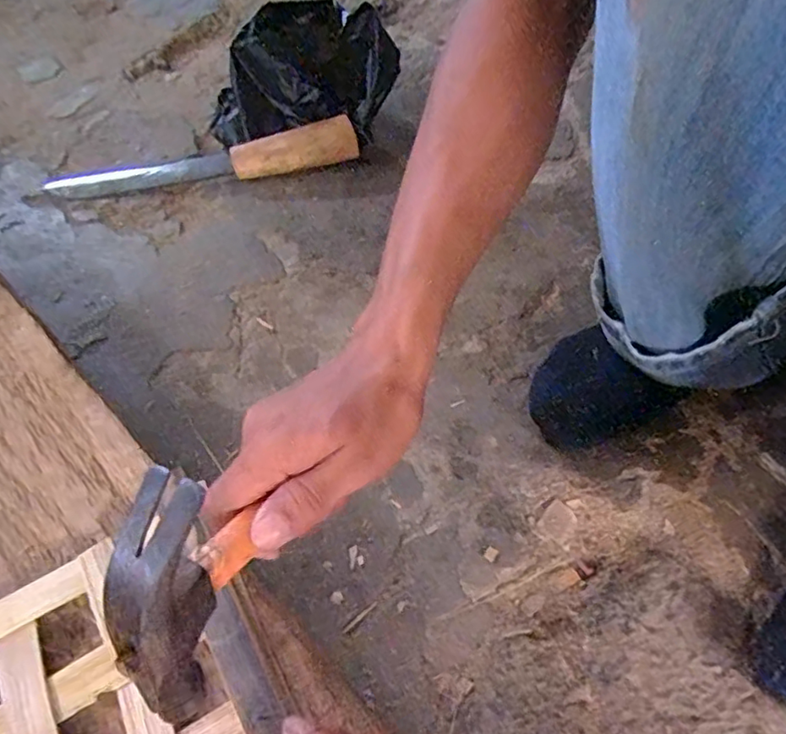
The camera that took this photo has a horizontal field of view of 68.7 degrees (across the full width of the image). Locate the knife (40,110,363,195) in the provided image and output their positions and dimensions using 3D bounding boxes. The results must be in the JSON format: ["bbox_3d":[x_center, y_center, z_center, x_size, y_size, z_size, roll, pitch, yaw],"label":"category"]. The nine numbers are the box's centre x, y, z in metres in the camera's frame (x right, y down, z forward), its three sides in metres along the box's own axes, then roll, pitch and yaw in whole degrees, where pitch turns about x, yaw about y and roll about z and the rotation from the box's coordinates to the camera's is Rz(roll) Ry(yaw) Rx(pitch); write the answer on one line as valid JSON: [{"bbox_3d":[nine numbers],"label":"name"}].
[{"bbox_3d":[-0.201,-0.220,0.602,0.330,0.047,0.052,-5,56,-4],"label":"knife"}]

